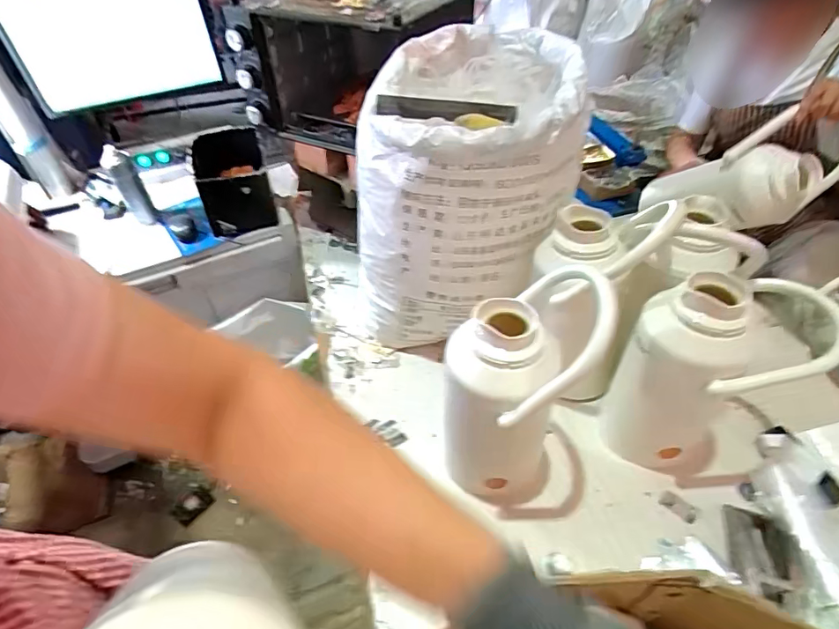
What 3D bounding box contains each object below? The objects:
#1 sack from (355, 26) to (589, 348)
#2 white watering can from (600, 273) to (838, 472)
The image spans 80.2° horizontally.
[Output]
[{"bbox_3d":[0.080,-0.210,0.957,0.379,0.499,0.341,14,48,16],"label":"sack"},{"bbox_3d":[0.432,0.103,0.778,0.250,0.362,0.157,-4,45,-1],"label":"white watering can"}]

